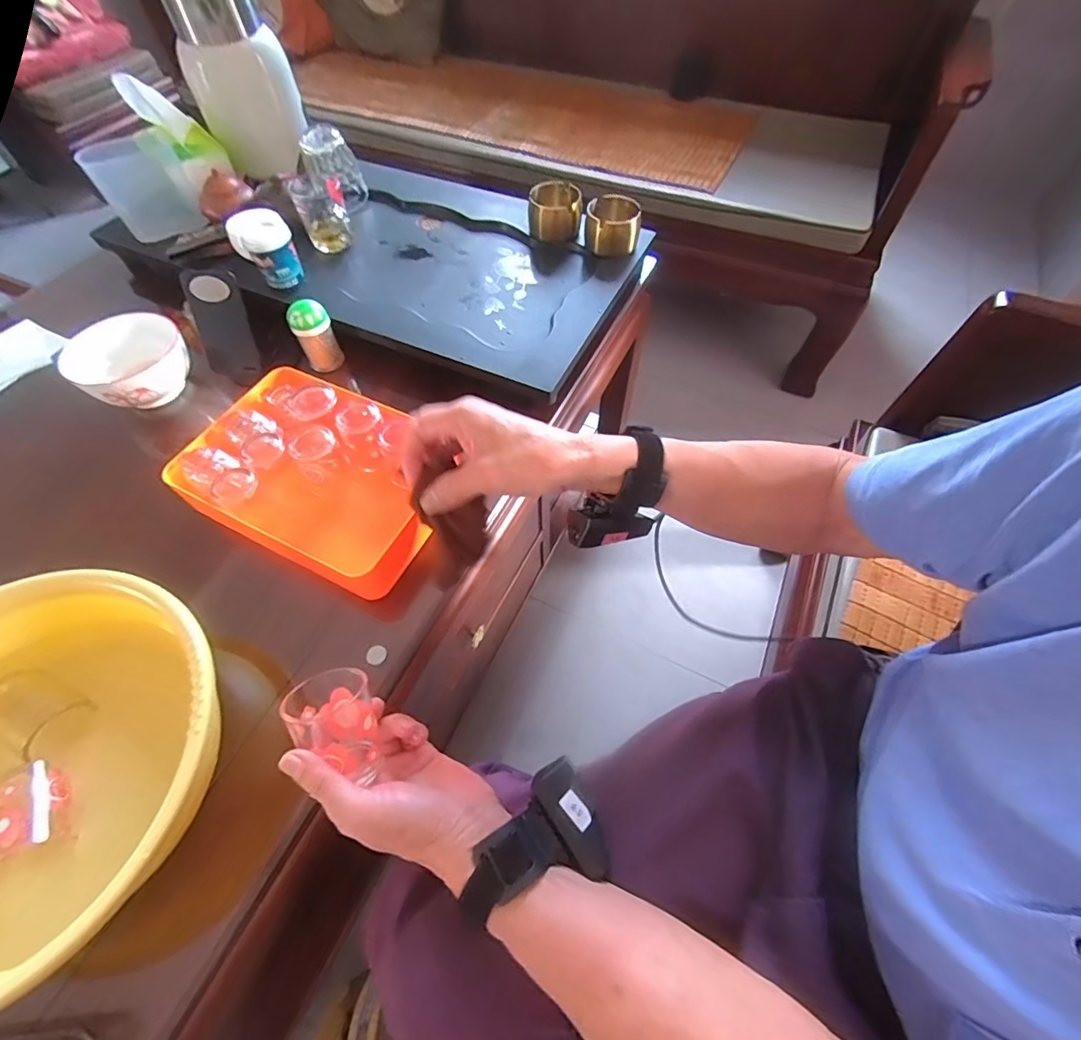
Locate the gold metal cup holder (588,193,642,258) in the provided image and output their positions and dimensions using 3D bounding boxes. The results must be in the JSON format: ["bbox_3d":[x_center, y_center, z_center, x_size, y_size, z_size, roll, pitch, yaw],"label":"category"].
[{"bbox_3d":[0.103,-0.424,0.723,0.074,0.049,0.071,-1,59,0],"label":"gold metal cup holder"}]

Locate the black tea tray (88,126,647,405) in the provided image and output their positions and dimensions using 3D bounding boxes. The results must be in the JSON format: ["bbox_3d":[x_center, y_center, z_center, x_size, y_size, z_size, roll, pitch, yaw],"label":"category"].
[{"bbox_3d":[-0.231,-0.425,0.768,0.733,0.031,0.399,23,62,13],"label":"black tea tray"}]

